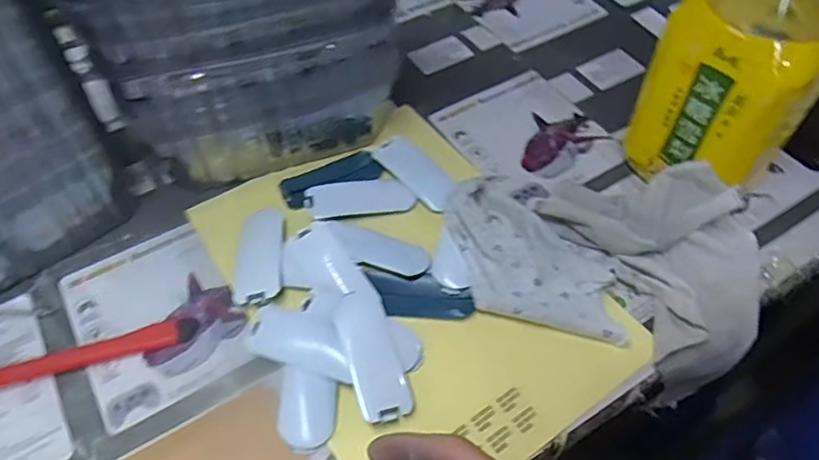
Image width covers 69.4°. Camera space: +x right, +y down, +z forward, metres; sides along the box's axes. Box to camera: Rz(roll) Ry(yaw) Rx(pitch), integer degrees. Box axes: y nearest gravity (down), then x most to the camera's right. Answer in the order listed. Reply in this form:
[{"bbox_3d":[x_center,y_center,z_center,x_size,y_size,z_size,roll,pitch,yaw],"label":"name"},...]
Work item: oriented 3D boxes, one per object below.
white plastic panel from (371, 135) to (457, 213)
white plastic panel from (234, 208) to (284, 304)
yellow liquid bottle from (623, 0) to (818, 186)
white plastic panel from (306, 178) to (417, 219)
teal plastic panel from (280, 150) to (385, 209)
[{"bbox_3d":[0.007,-0.046,0.466,0.032,0.005,0.077,-34,62,-23],"label":"white plastic panel"},{"bbox_3d":[-0.105,0.015,0.419,0.032,0.011,0.078,-5,55,-5],"label":"white plastic panel"},{"bbox_3d":[0.220,-0.105,0.397,0.078,0.200,0.095,-36,61,-23],"label":"yellow liquid bottle"},{"bbox_3d":[-0.036,-0.025,0.449,0.077,0.005,0.033,-9,55,-8],"label":"white plastic panel"},{"bbox_3d":[-0.062,-0.041,0.467,0.078,0.005,0.033,-23,59,-17],"label":"teal plastic panel"}]

